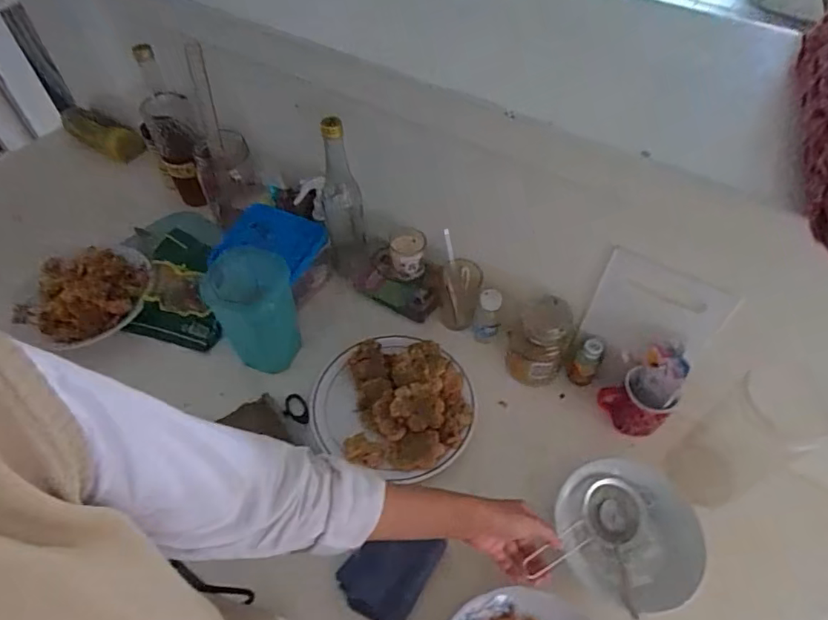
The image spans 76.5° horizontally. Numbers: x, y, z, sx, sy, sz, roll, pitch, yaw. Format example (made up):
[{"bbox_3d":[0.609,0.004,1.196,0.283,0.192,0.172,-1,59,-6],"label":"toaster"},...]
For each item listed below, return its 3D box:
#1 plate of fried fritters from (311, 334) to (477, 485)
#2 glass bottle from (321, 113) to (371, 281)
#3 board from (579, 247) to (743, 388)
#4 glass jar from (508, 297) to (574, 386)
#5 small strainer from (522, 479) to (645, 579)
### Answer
[{"bbox_3d":[-0.024,0.116,0.713,0.212,0.050,0.195,0,53,1],"label":"plate of fried fritters"},{"bbox_3d":[-0.106,-0.160,0.772,0.056,0.264,0.069,-11,53,-8],"label":"glass bottle"},{"bbox_3d":[0.278,0.033,0.656,0.136,0.217,0.017,35,53,24],"label":"board"},{"bbox_3d":[0.170,0.044,0.719,0.075,0.147,0.074,0,53,1],"label":"glass jar"},{"bbox_3d":[0.200,0.254,0.605,0.155,0.043,0.067,-23,55,-24],"label":"small strainer"}]

